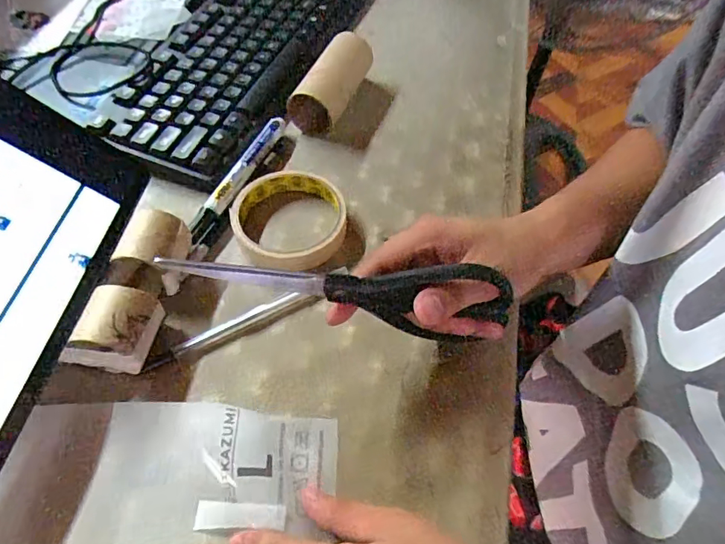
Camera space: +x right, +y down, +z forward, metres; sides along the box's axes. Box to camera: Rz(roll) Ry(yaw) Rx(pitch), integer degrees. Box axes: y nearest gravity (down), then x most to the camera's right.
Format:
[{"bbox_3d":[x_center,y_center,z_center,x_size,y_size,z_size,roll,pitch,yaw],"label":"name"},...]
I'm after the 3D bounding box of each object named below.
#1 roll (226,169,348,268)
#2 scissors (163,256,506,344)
[{"bbox_3d":[-0.056,-0.040,0.371,0.082,0.024,0.083,1,56,-2],"label":"roll"},{"bbox_3d":[-0.007,0.012,0.263,0.183,0.047,0.019,6,54,-10],"label":"scissors"}]

